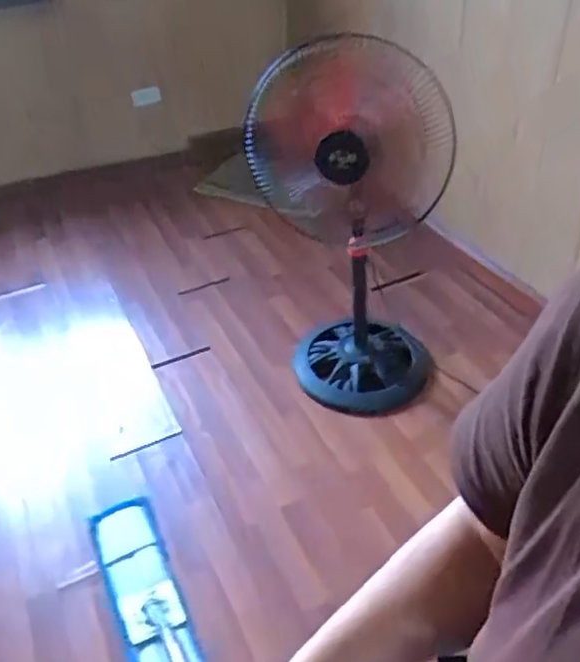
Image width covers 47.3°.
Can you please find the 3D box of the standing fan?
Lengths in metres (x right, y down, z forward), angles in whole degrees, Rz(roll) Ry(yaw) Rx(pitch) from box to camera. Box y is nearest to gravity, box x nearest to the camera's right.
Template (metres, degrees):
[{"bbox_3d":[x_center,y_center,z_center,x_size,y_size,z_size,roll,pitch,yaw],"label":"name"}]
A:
[{"bbox_3d":[0.157,-0.256,1.637,0.475,0.998,0.420,-4,39,-2],"label":"standing fan"}]

